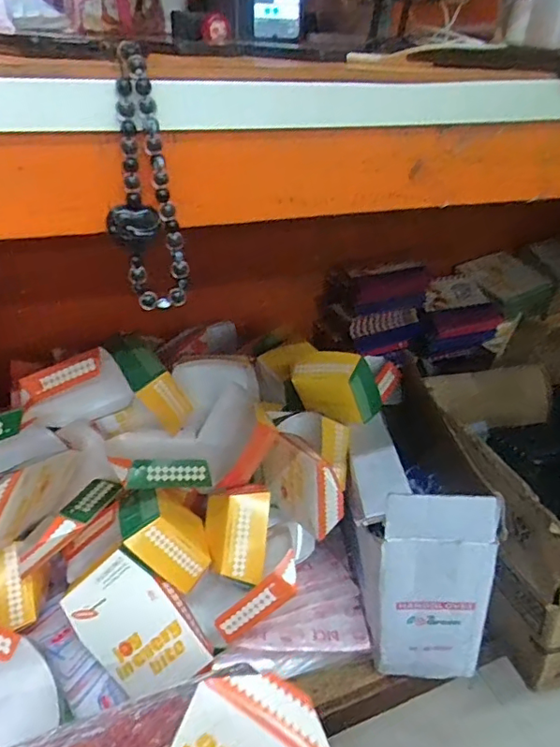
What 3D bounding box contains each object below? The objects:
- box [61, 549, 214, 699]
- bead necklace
[{"bbox_3d":[-0.158,0.278,0.601,0.148,0.105,0.035,47,3,8],"label":"box"},{"bbox_3d":[-0.069,-0.091,0.272,0.036,0.123,0.011,-13,36,-22],"label":"bead necklace"}]

